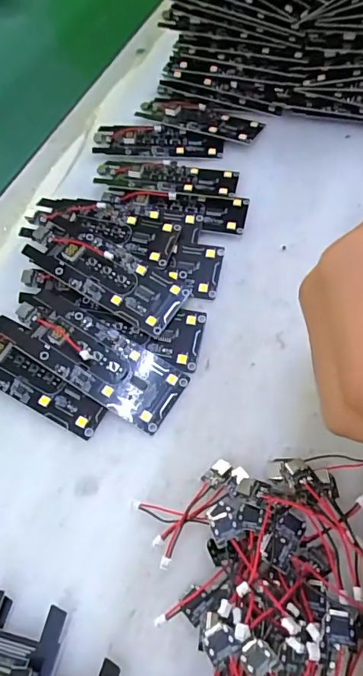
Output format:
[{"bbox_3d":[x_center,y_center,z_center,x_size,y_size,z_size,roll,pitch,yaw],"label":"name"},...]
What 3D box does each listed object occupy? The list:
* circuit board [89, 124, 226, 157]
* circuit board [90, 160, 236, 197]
[{"bbox_3d":[-0.018,-0.153,0.352,0.098,0.005,0.035,4,59,7],"label":"circuit board"},{"bbox_3d":[-0.010,-0.117,0.325,0.099,0.007,0.039,8,59,9],"label":"circuit board"}]

